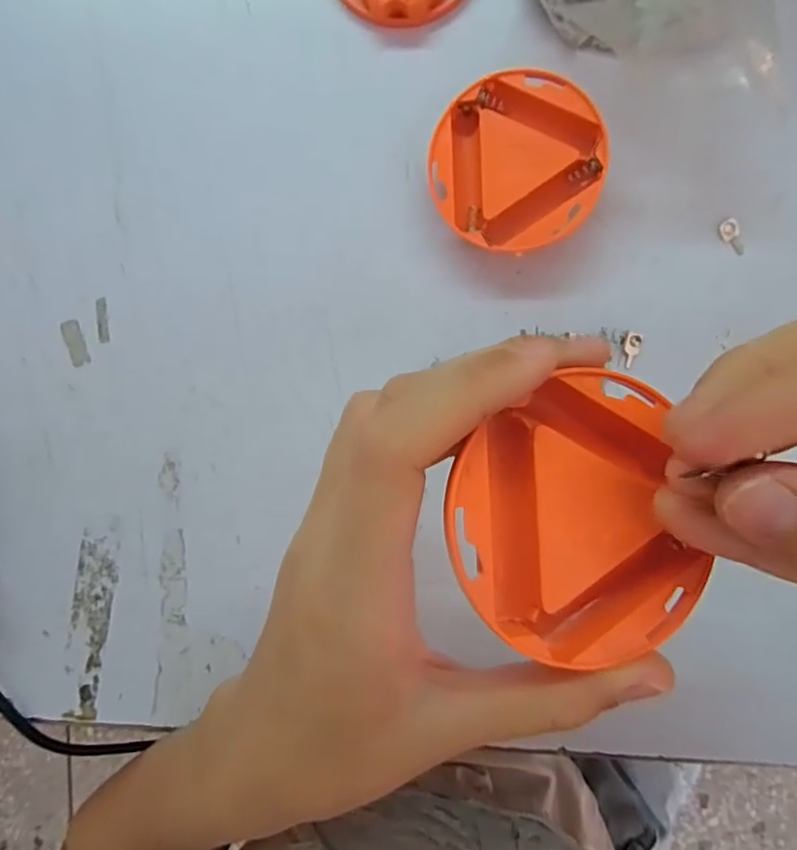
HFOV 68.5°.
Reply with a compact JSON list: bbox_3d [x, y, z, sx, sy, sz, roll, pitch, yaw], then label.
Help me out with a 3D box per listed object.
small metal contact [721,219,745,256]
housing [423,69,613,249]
[{"bbox_3d":[0.131,-0.074,0.229,0.007,0.004,0.015,-21,91,6],"label":"small metal contact"},{"bbox_3d":[0.045,-0.099,0.226,0.062,0.021,0.063,0,93,5],"label":"housing"}]

